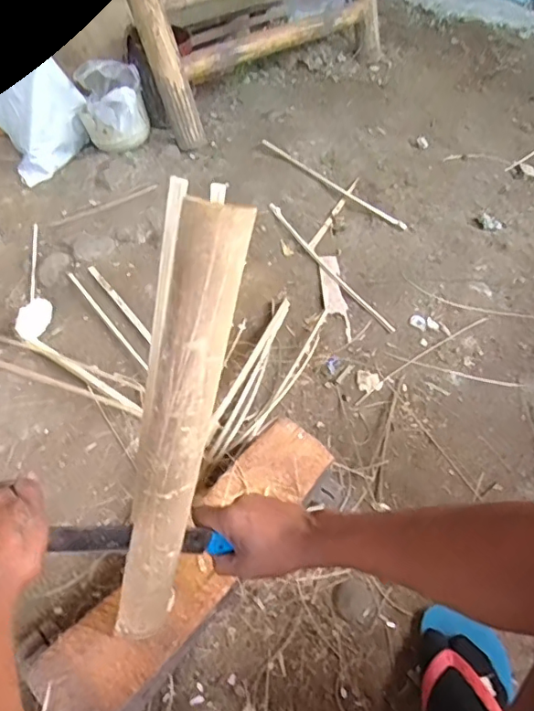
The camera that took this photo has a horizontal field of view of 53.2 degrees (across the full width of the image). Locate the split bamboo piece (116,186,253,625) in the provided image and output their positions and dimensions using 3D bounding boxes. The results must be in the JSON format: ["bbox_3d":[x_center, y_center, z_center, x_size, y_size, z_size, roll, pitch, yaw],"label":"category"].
[{"bbox_3d":[-0.080,0.092,0.450,0.044,0.448,0.027,24,31,15],"label":"split bamboo piece"}]

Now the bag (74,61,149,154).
[{"bbox_3d":[-0.392,-0.623,1.364,0.167,0.212,0.173,-11,49,-9],"label":"bag"}]

